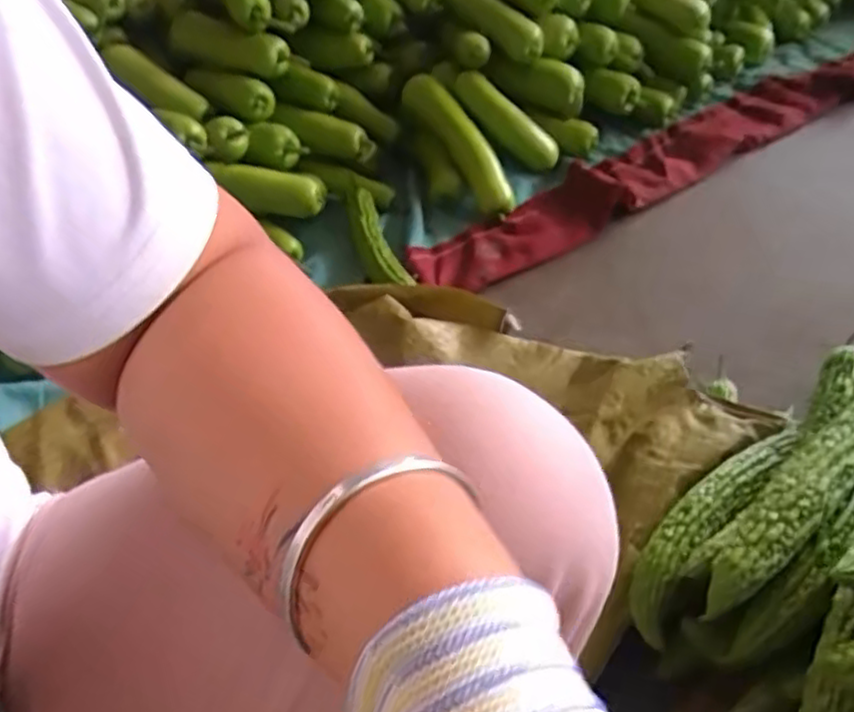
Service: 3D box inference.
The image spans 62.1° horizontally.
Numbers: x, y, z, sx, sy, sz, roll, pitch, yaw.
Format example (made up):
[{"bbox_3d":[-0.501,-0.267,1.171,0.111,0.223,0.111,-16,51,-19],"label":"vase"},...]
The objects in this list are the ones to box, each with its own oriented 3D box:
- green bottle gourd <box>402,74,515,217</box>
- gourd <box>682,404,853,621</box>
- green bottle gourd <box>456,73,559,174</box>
[{"bbox_3d":[0.051,-0.338,1.118,0.064,0.059,0.281,-25,68,-16],"label":"green bottle gourd"},{"bbox_3d":[0.318,0.093,0.578,0.318,0.055,0.064,-32,50,-22],"label":"gourd"},{"bbox_3d":[0.132,-0.386,1.157,0.206,0.065,0.062,45,62,8],"label":"green bottle gourd"}]

